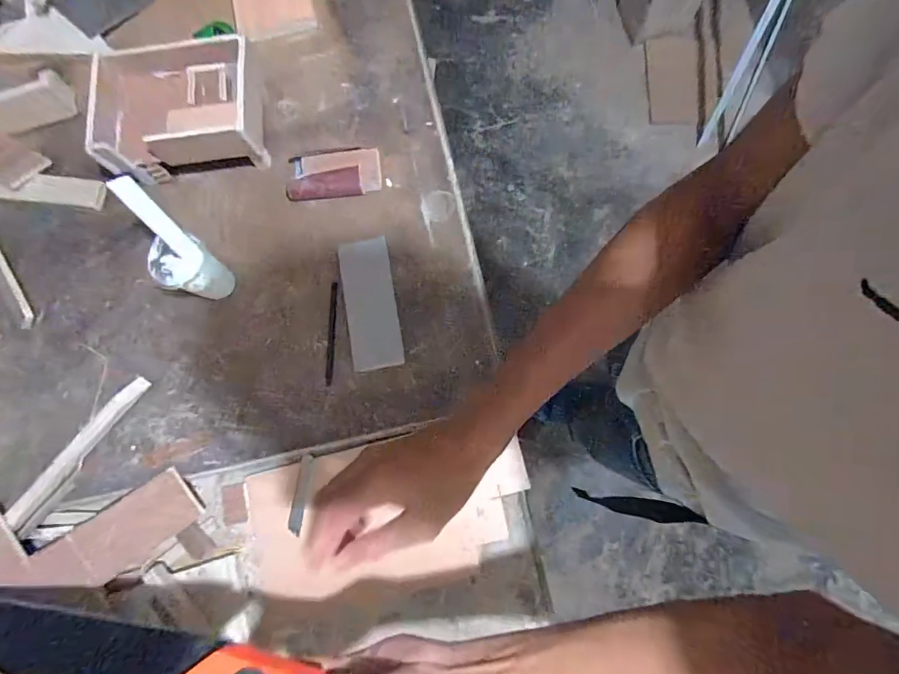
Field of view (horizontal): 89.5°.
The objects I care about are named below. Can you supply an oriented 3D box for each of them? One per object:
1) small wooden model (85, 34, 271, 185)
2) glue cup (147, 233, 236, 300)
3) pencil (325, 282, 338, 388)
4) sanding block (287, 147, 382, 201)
[{"bbox_3d":[-0.360,-0.308,0.609,0.196,0.088,0.155,-6,78,1],"label":"small wooden model"},{"bbox_3d":[-0.314,-0.081,0.567,0.071,0.085,0.066,28,81,8],"label":"glue cup"},{"bbox_3d":[-0.152,-0.005,0.582,0.010,0.011,0.131,1,79,3],"label":"pencil"},{"bbox_3d":[-0.158,-0.224,0.618,0.124,0.017,0.067,-6,78,2],"label":"sanding block"}]

